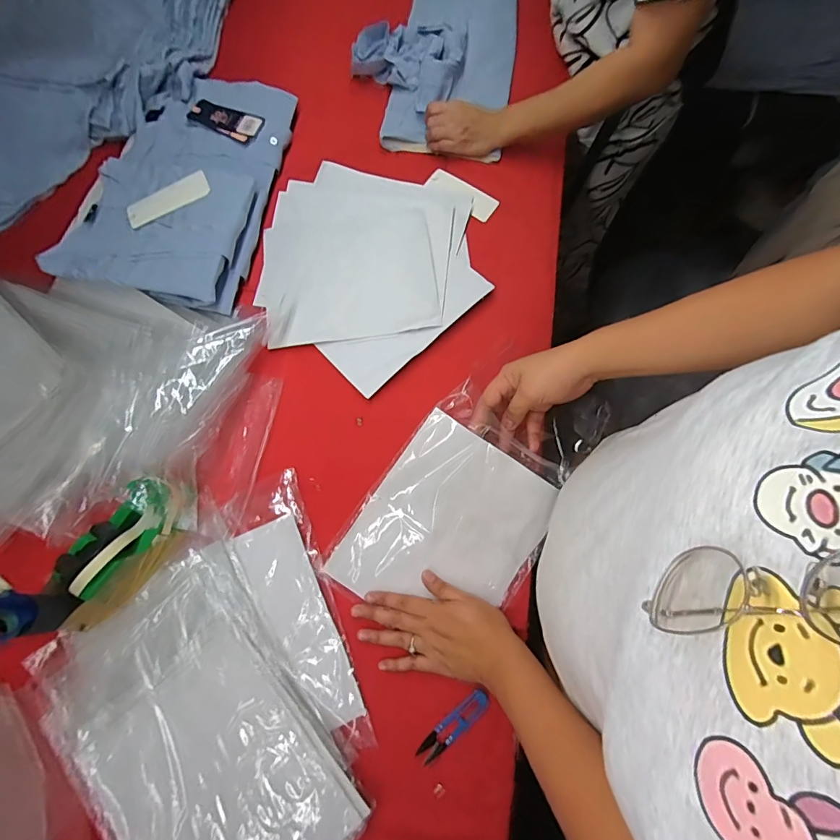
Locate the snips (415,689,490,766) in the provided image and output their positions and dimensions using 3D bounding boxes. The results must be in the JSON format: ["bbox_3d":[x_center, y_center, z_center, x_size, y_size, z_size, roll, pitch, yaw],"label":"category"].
[{"bbox_3d":[0.041,0.362,0.509,0.102,0.005,0.026,-38,80,-9],"label":"snips"}]

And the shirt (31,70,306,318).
[{"bbox_3d":[-0.356,-0.371,0.658,0.260,0.052,0.408,14,77,3],"label":"shirt"}]

